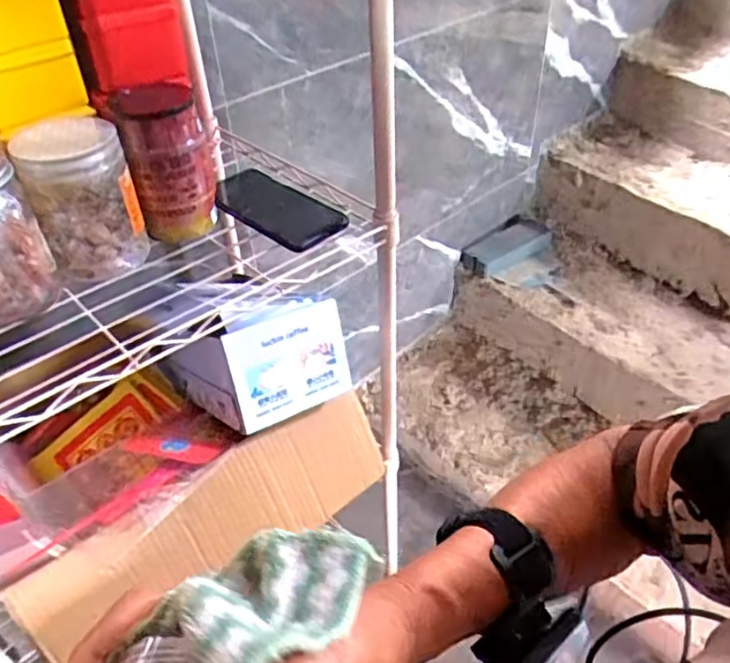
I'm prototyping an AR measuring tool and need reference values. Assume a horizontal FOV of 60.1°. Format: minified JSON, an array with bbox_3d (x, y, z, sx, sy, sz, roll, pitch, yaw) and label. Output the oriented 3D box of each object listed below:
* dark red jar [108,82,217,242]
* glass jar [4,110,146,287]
[{"bbox_3d":[-0.188,-0.162,0.608,0.077,0.128,0.067,-17,43,-14],"label":"dark red jar"},{"bbox_3d":[-0.255,-0.123,0.576,0.086,0.115,0.099,-17,43,-15],"label":"glass jar"}]

